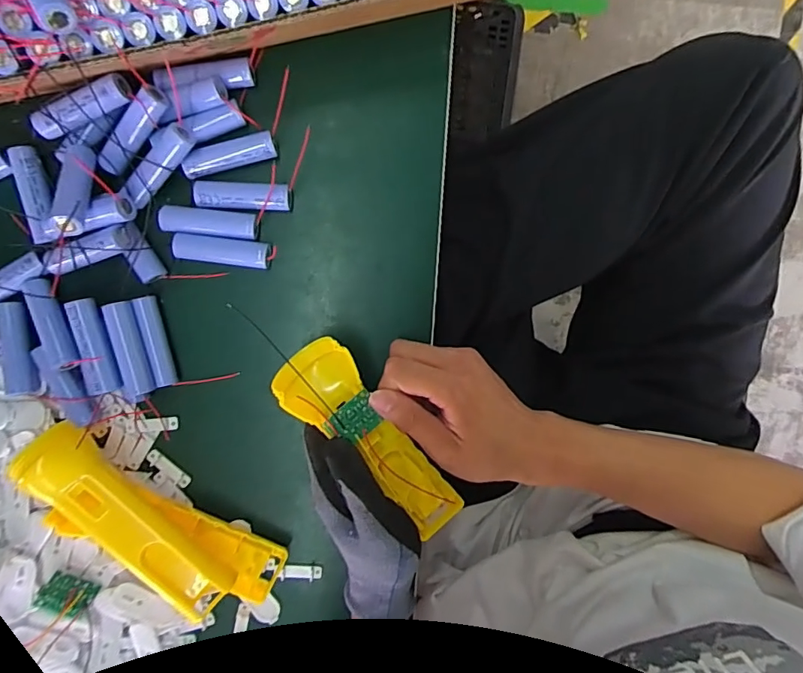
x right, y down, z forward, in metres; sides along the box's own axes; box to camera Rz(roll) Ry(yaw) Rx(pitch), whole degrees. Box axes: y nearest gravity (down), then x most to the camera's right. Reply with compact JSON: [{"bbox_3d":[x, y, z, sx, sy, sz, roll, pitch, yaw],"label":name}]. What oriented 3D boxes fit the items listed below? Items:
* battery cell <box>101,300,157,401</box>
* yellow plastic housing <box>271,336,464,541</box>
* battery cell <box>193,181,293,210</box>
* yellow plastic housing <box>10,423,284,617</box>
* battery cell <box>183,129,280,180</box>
[{"bbox_3d":[-0.186,0.010,0.340,0.015,0.016,0.065,-11,97,-1],"label":"battery cell"},{"bbox_3d":[-0.017,0.074,0.337,0.045,0.028,0.162,-33,112,7],"label":"yellow plastic housing"},{"bbox_3d":[-0.112,-0.101,0.358,0.066,0.020,0.020,0,99,-9],"label":"battery cell"},{"bbox_3d":[-0.173,0.137,0.344,0.067,0.052,0.193,-45,110,8],"label":"yellow plastic housing"},{"bbox_3d":[-0.122,-0.129,0.354,0.063,0.017,0.022,-23,97,-15],"label":"battery cell"}]

